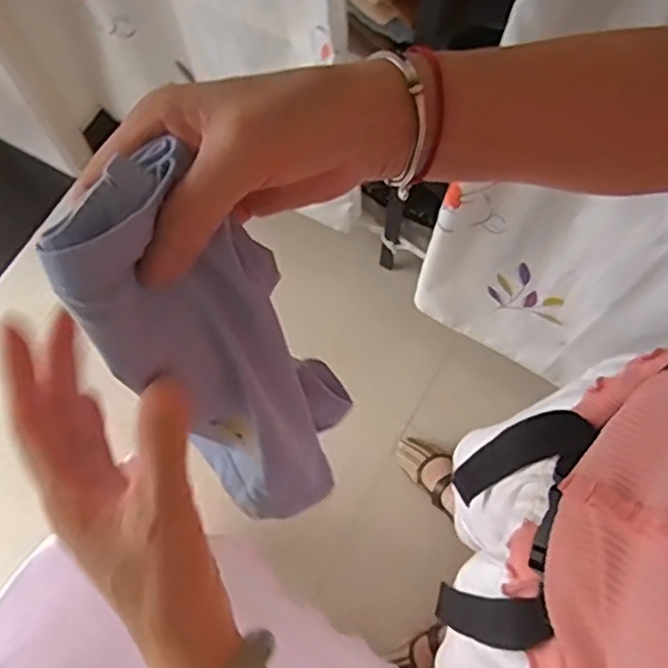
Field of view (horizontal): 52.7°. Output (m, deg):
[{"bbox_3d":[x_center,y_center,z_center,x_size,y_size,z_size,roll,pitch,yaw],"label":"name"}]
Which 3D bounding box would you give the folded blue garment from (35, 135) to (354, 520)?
[{"bbox_3d":[-0.046,0.009,0.298,0.080,0.196,0.048,-46,53,-14],"label":"folded blue garment"}]

